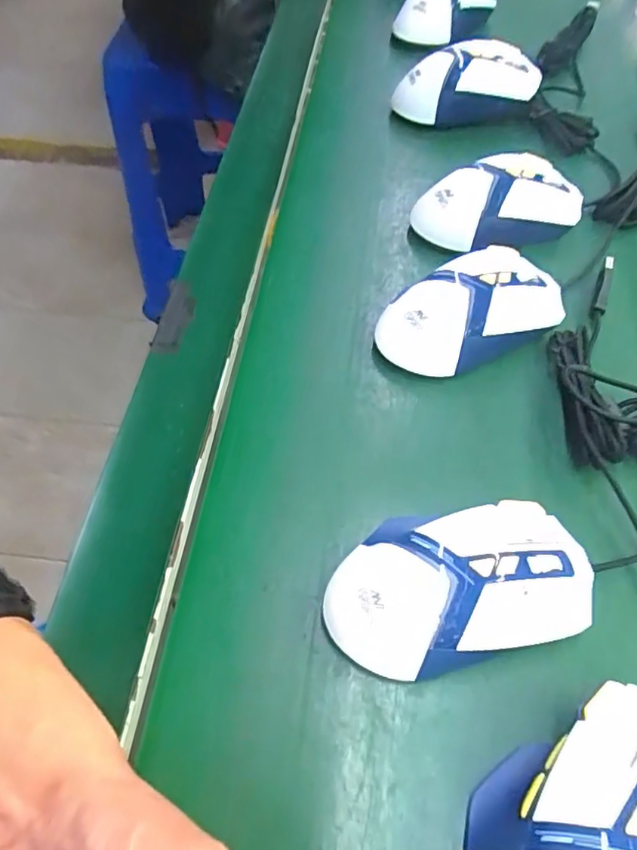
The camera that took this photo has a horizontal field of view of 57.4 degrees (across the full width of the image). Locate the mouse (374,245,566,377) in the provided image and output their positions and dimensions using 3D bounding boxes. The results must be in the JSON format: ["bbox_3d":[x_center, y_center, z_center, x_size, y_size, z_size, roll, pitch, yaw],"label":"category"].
[{"bbox_3d":[0.099,-0.076,0.372,0.125,0.043,0.081,-30,63,-19],"label":"mouse"}]

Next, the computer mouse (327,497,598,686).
[{"bbox_3d":[0.064,0.075,0.267,0.123,0.044,0.064,-10,58,-7],"label":"computer mouse"}]

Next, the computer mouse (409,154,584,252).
[{"bbox_3d":[0.128,-0.164,0.422,0.125,0.042,0.068,-11,59,-8],"label":"computer mouse"}]

